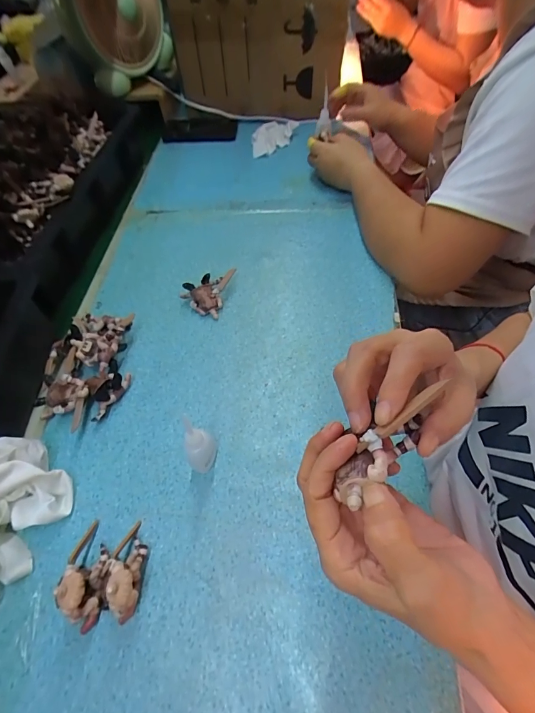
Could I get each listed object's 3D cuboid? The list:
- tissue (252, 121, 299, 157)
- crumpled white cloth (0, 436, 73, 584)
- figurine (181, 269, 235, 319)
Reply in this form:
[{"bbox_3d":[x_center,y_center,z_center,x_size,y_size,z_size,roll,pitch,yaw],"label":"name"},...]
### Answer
[{"bbox_3d":[0.010,-0.446,0.752,0.073,0.024,0.108,17,59,14],"label":"tissue"},{"bbox_3d":[-0.234,0.148,0.331,0.064,0.073,0.146,12,58,11],"label":"crumpled white cloth"},{"bbox_3d":[-0.086,-0.096,0.515,0.057,0.033,0.077,10,57,10],"label":"figurine"}]

